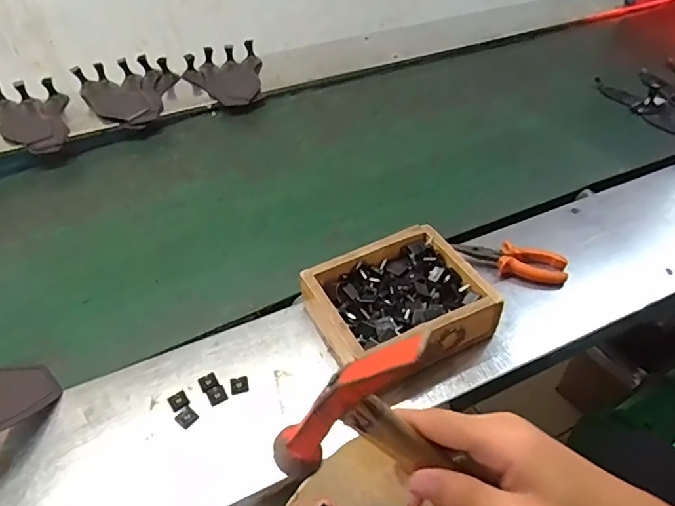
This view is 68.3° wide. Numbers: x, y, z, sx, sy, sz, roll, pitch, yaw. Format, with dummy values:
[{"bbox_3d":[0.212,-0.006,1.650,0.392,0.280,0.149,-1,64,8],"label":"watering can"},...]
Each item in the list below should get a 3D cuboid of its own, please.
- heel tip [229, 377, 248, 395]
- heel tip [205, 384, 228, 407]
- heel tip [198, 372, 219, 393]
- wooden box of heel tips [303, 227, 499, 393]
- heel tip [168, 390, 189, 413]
[{"bbox_3d":[-0.106,0.142,0.536,0.019,0.006,0.017,-12,44,-10],"label":"heel tip"},{"bbox_3d":[-0.128,0.150,0.528,0.019,0.004,0.020,-25,47,-22],"label":"heel tip"},{"bbox_3d":[-0.139,0.139,0.536,0.018,0.004,0.019,-23,47,-20],"label":"heel tip"},{"bbox_3d":[0.069,0.060,0.570,0.175,0.064,0.157,-21,46,-19],"label":"wooden box of heel tips"},{"bbox_3d":[-0.166,0.154,0.521,0.018,0.004,0.020,-27,48,-24],"label":"heel tip"}]

